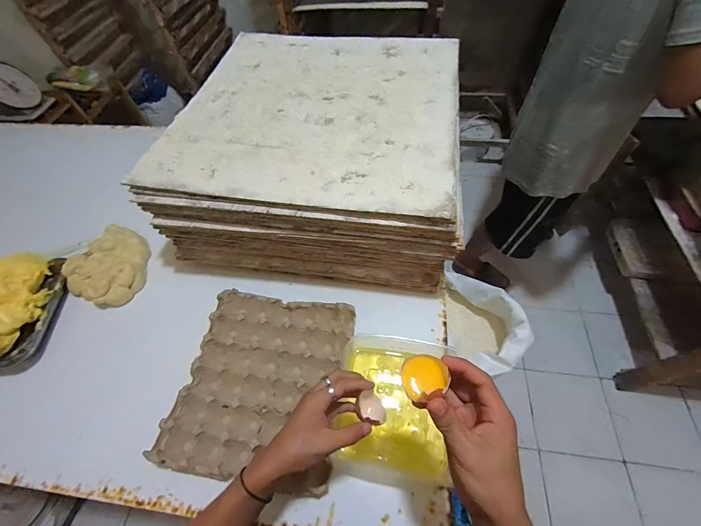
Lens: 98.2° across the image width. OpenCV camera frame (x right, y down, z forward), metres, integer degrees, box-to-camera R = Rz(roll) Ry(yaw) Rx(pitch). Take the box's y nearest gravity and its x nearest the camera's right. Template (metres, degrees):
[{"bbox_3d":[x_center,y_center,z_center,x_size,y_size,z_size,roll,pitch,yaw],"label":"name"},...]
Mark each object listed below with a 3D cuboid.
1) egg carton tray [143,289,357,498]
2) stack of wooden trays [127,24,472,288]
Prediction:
[{"bbox_3d":[-0.159,0.212,0.561,0.288,0.047,0.306,6,59,8],"label":"egg carton tray"},{"bbox_3d":[-0.066,-0.267,0.728,0.583,0.225,0.568,5,59,8],"label":"stack of wooden trays"}]

